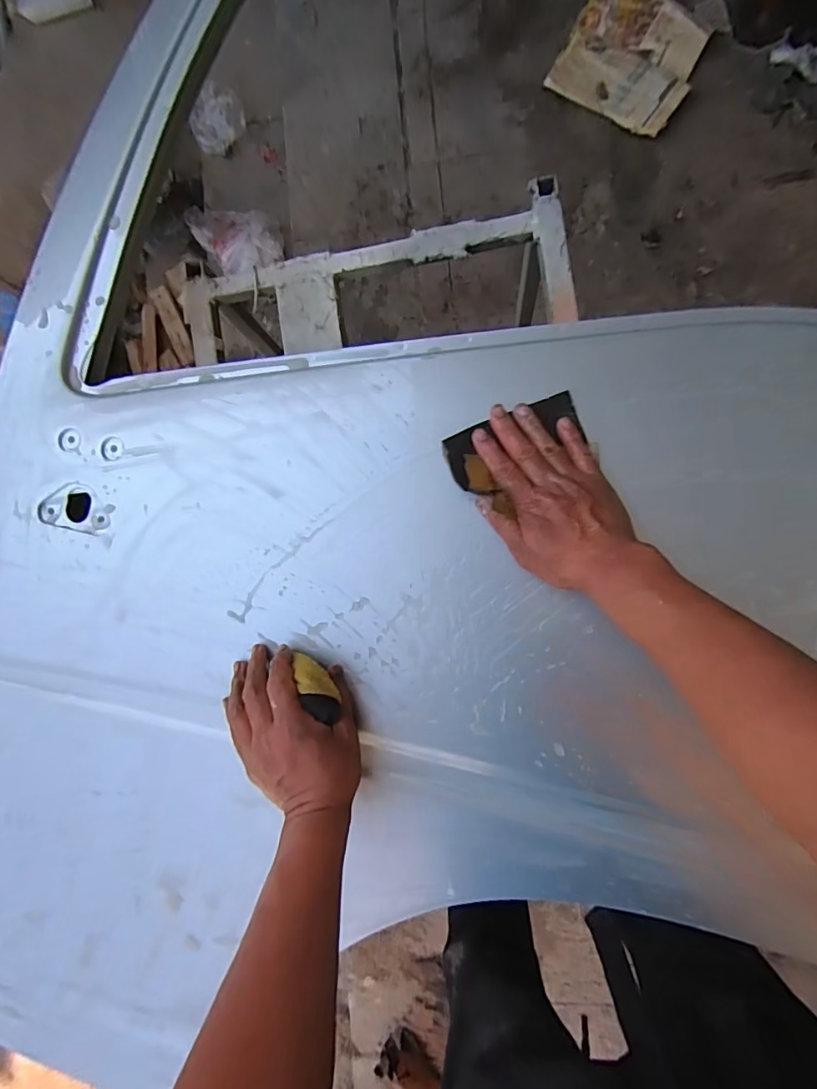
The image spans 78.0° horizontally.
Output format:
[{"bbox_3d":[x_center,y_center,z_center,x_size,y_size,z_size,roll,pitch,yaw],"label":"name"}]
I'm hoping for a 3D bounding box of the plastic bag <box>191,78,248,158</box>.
[{"bbox_3d":[-0.547,-1.222,1.451,0.134,0.066,0.170,29,92,7],"label":"plastic bag"}]

